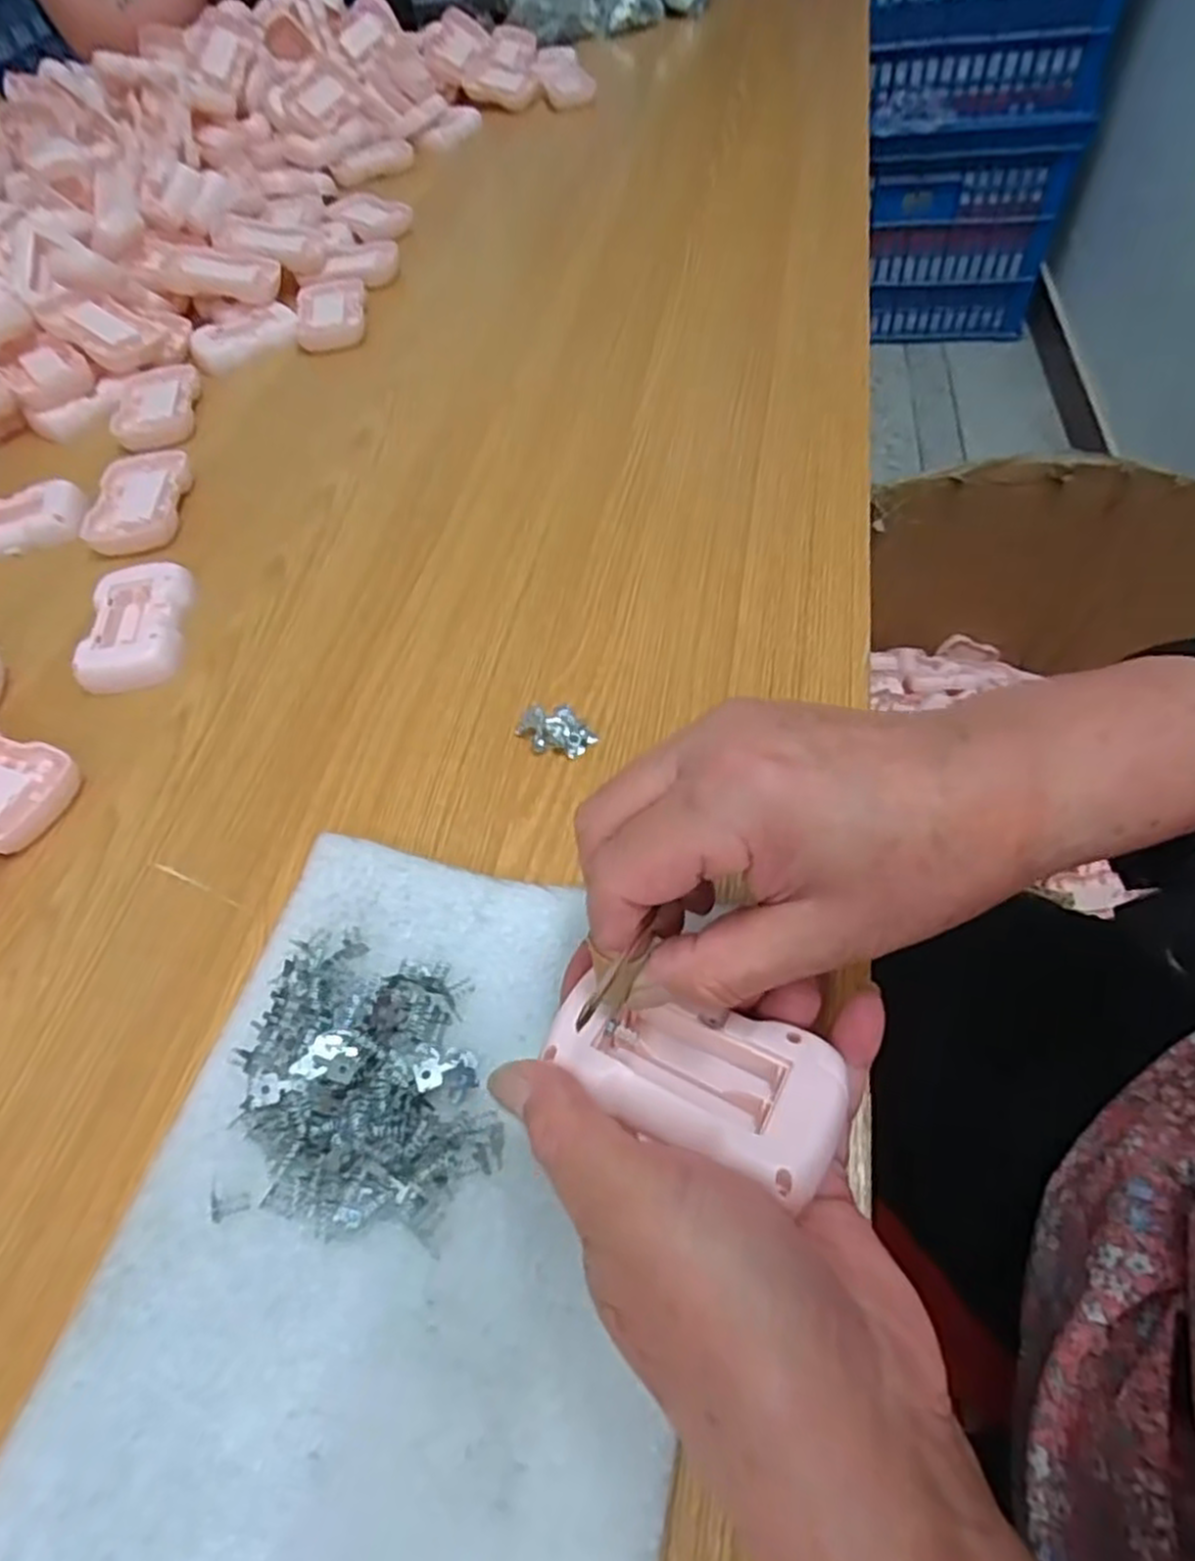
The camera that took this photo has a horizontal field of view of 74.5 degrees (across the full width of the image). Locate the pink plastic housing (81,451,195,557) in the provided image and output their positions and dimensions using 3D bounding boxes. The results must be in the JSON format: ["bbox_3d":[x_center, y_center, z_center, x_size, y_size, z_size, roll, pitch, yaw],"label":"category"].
[{"bbox_3d":[-0.299,-0.183,0.514,0.057,0.013,0.092,-10,55,-1],"label":"pink plastic housing"}]

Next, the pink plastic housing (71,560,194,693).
[{"bbox_3d":[-0.259,-0.087,0.442,0.051,0.018,0.085,-10,55,-2],"label":"pink plastic housing"}]

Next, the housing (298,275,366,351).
[{"bbox_3d":[-0.218,-0.384,0.643,0.055,0.013,0.095,-9,55,-1],"label":"housing"}]

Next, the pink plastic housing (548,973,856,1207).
[{"bbox_3d":[0.028,0.083,0.231,0.084,0.024,0.044,22,60,19],"label":"pink plastic housing"}]

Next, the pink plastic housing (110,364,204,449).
[{"bbox_3d":[-0.329,-0.277,0.584,0.060,0.010,0.102,-14,55,-4],"label":"pink plastic housing"}]

